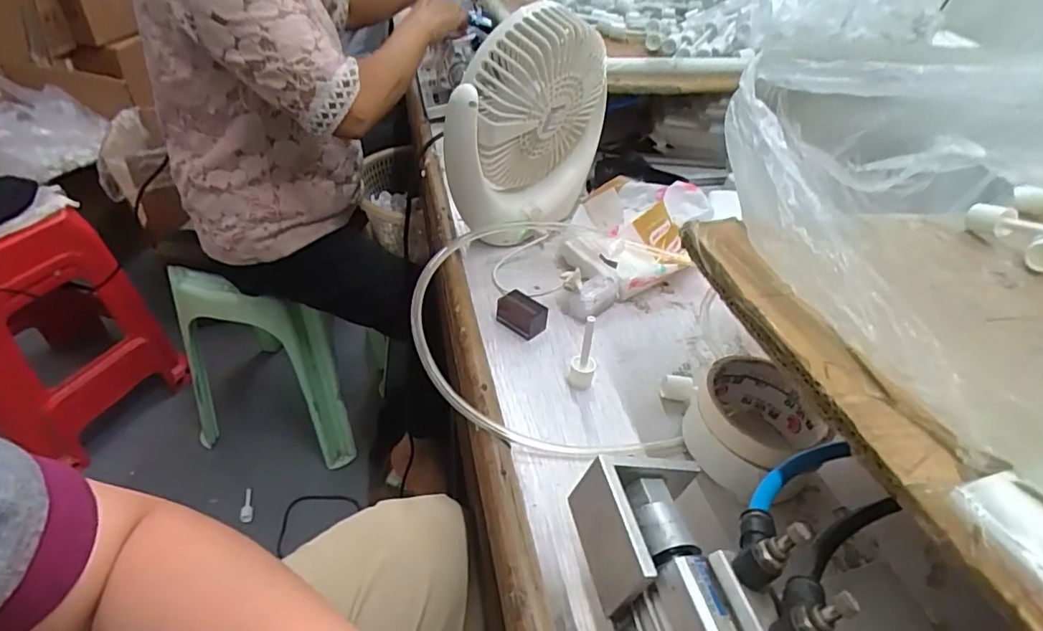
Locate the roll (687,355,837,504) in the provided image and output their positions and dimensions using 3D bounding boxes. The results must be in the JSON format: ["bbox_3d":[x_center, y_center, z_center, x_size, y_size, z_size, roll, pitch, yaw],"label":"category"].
[{"bbox_3d":[0.158,0.072,0.378,0.082,0.051,0.076,2,39,-2],"label":"roll"}]

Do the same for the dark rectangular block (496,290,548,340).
[{"bbox_3d":[-0.001,-0.001,0.479,0.040,0.026,0.024,26,43,25],"label":"dark rectangular block"}]

